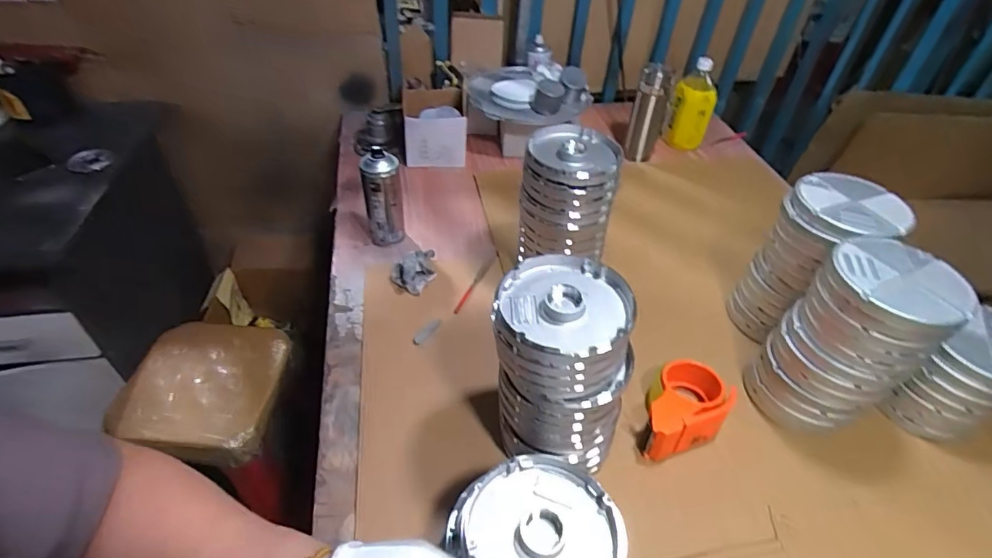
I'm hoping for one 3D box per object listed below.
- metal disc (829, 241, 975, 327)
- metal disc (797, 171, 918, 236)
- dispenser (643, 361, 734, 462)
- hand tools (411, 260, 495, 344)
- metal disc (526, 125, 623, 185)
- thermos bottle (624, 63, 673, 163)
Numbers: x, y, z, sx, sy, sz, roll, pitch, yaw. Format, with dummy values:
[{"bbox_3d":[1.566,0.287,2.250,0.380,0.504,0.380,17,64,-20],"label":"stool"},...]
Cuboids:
[{"bbox_3d":[0.444,-0.004,0.559,0.129,0.014,0.129,20,46,17],"label":"metal disc"},{"bbox_3d":[0.468,-0.099,0.665,0.129,0.011,0.129,2,43,-2],"label":"metal disc"},{"bbox_3d":[0.241,0.171,0.648,0.095,0.060,0.135,23,47,19],"label":"dispenser"},{"bbox_3d":[-0.057,0.028,0.814,0.020,0.016,0.216,24,47,20],"label":"hand tools"},{"bbox_3d":[0.113,-0.185,0.735,0.126,0.019,0.147,8,43,4],"label":"metal disc"},{"bbox_3d":[0.337,-0.363,1.126,0.073,0.196,0.064,12,44,9],"label":"thermos bottle"}]

